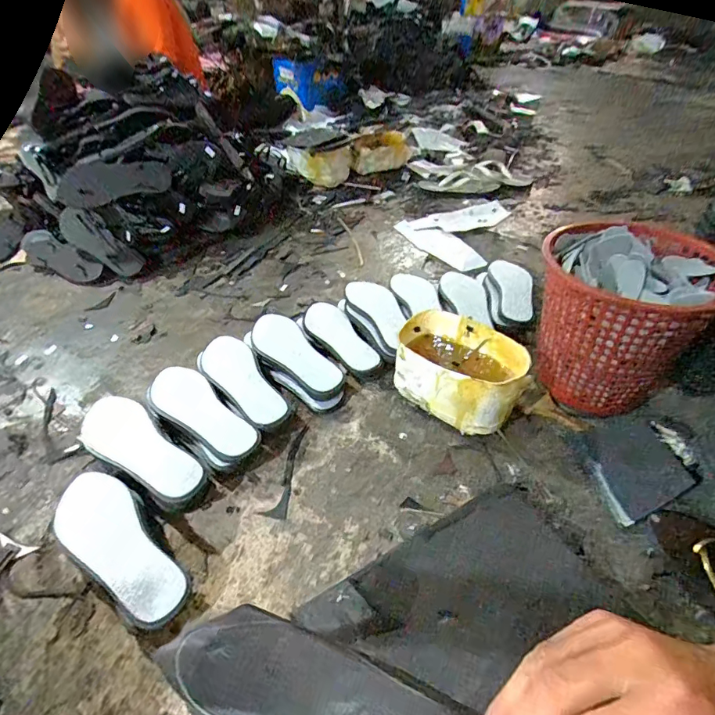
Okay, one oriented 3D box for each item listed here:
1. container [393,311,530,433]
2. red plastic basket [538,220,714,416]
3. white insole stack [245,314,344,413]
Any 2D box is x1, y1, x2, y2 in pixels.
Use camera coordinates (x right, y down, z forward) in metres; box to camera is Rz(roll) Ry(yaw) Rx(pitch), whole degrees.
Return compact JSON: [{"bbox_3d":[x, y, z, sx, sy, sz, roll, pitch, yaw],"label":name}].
[{"bbox_3d":[0.160,0.027,0.733,0.200,0.128,0.135,19,45,21],"label":"container"},{"bbox_3d":[0.403,-0.060,0.709,0.249,0.252,0.224,18,45,20],"label":"red plastic basket"},{"bbox_3d":[-0.113,0.004,0.825,0.100,0.060,0.261,-33,53,-30],"label":"white insole stack"}]

